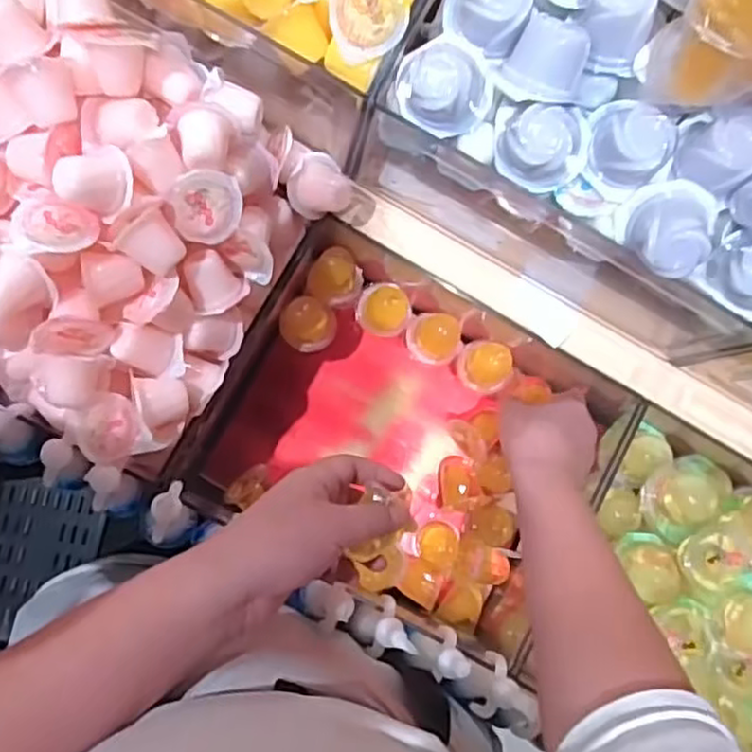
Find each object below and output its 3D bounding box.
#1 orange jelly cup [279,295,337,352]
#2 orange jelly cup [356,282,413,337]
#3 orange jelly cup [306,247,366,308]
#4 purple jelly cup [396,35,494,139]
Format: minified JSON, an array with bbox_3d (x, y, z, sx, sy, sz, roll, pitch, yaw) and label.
[{"bbox_3d":[-0.057,-0.044,0.607,0.047,0.034,0.044,1,85,-7],"label":"orange jelly cup"},{"bbox_3d":[0.007,-0.057,0.616,0.046,0.044,0.038,45,81,-1],"label":"orange jelly cup"},{"bbox_3d":[-0.033,-0.084,0.615,0.043,0.033,0.047,1,85,-7],"label":"orange jelly cup"},{"bbox_3d":[0.043,-0.179,0.431,0.052,0.044,0.055,1,85,-7],"label":"purple jelly cup"}]

